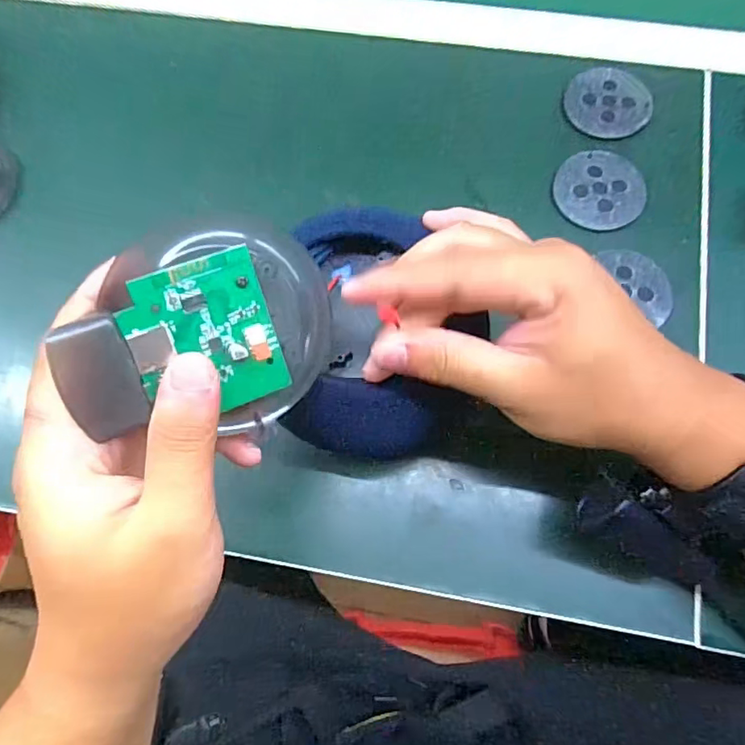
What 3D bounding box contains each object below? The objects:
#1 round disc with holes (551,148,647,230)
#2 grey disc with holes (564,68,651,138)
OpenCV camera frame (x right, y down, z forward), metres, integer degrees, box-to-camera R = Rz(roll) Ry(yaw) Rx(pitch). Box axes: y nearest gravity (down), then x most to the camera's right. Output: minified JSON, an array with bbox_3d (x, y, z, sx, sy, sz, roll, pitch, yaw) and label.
[{"bbox_3d":[0.158,-0.128,0.385,0.059,0.004,0.061,-1,73,2],"label":"round disc with holes"},{"bbox_3d":[0.172,-0.197,0.405,0.058,0.005,0.057,-1,73,2],"label":"grey disc with holes"}]

